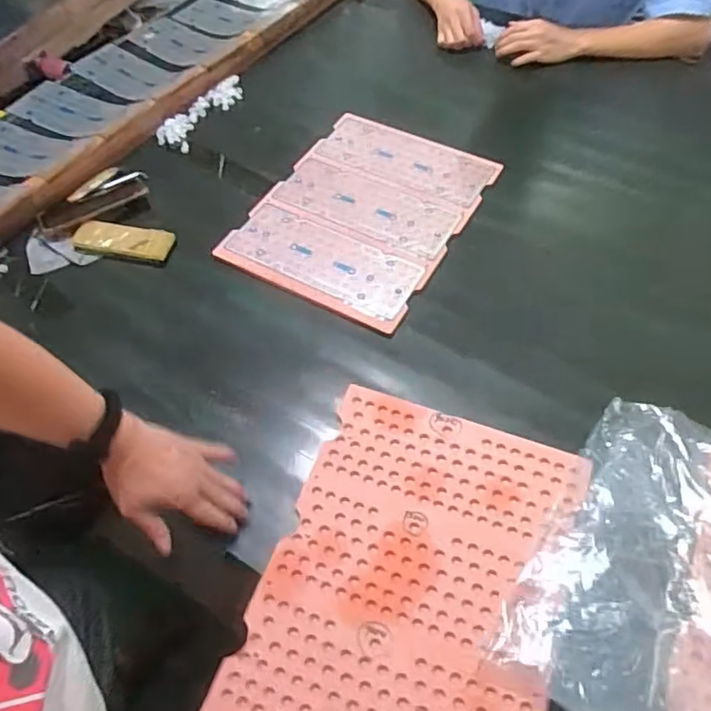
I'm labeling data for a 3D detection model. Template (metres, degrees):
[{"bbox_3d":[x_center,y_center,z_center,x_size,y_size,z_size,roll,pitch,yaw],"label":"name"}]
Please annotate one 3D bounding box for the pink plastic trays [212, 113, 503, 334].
[{"bbox_3d":[0.014,-0.218,0.921,0.289,0.023,0.369,25,60,18],"label":"pink plastic trays"}]

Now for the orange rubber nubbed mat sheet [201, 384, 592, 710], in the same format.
[{"bbox_3d":[0.059,0.224,0.609,0.279,0.012,0.367,17,57,12],"label":"orange rubber nubbed mat sheet"}]

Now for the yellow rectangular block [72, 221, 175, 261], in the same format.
[{"bbox_3d":[-0.337,-0.166,0.879,0.143,0.016,0.048,9,57,8],"label":"yellow rectangular block"}]

